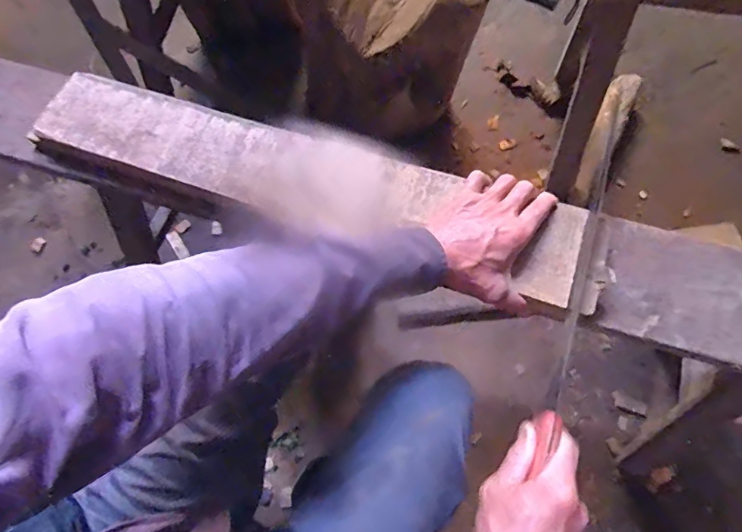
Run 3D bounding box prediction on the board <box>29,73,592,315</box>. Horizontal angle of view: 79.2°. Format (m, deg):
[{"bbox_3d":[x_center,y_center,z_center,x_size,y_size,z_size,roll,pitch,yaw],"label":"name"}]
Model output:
[{"bbox_3d":[-0.086,-0.101,0.509,0.628,0.024,0.114,17,73,8],"label":"board"}]

